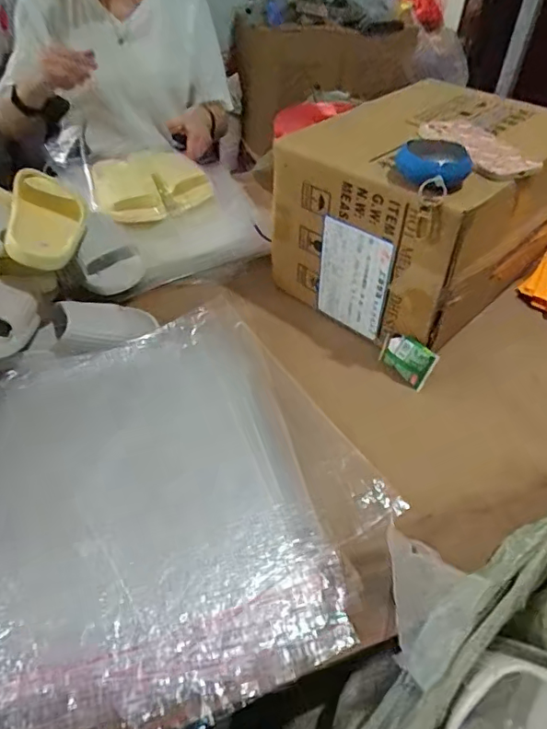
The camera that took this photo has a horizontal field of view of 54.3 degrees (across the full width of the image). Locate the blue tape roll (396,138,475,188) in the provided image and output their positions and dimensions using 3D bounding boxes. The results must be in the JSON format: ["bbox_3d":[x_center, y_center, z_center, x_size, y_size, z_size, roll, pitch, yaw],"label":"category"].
[{"bbox_3d":[0.184,-0.231,0.605,0.080,0.033,0.072,6,44,3],"label":"blue tape roll"}]

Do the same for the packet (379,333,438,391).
[{"bbox_3d":[0.176,-0.008,0.712,0.077,0.056,0.016,39,34,28],"label":"packet"}]

